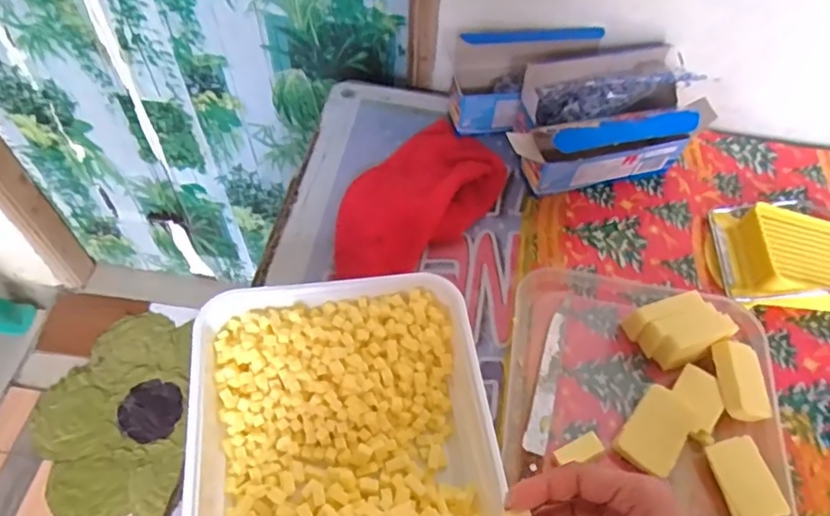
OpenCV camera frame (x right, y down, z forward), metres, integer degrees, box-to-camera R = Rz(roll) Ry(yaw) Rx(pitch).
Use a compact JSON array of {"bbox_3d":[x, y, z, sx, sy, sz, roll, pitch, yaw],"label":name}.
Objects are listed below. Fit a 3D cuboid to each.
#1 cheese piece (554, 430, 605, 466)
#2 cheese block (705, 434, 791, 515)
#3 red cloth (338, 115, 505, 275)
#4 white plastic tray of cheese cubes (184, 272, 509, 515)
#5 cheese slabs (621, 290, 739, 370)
[{"bbox_3d":[0.139,0.165,0.497,0.044,0.014,0.018,-21,60,-16],"label":"cheese piece"},{"bbox_3d":[0.271,0.185,0.481,0.044,0.020,0.064,-12,58,-10],"label":"cheese block"},{"bbox_3d":[0.004,-0.067,0.634,0.132,0.039,0.244,29,60,15],"label":"red cloth"},{"bbox_3d":[-0.053,0.154,0.456,0.225,0.057,0.295,-6,57,-7],"label":"white plastic tray of cheese cubes"},{"bbox_3d":[0.250,0.068,0.552,0.070,0.050,0.063,-24,61,-17],"label":"cheese slabs"}]

